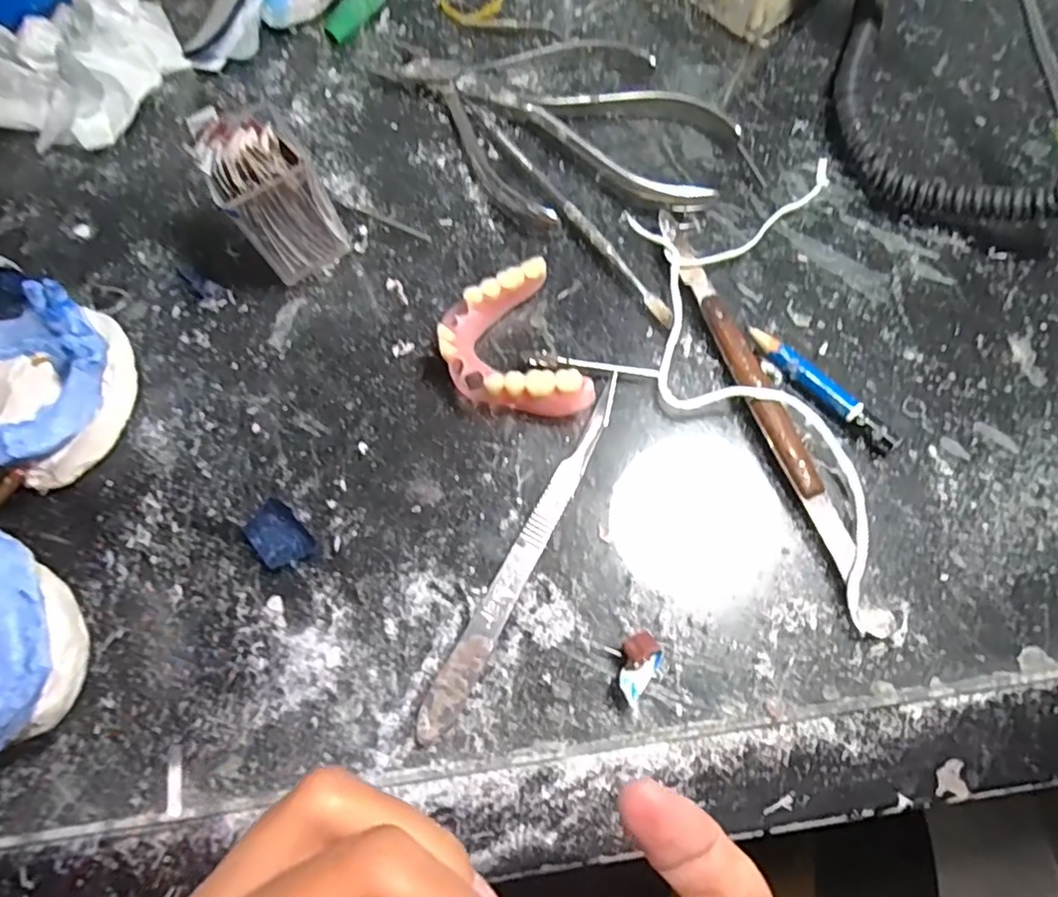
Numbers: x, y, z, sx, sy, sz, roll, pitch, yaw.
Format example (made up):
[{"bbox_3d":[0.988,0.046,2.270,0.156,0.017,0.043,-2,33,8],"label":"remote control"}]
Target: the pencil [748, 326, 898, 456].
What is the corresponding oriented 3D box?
[{"bbox_3d":[0.108,-0.022,0.232,0.008,0.008,0.064,-42,77,-11],"label":"pencil"}]

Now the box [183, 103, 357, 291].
[{"bbox_3d":[-0.095,-0.094,0.233,0.033,0.058,0.032,-33,75,-9],"label":"box"}]

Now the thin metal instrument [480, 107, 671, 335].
[{"bbox_3d":[0.019,-0.096,0.259,0.007,0.006,0.123,-36,76,-9],"label":"thin metal instrument"}]

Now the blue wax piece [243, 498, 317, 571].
[{"bbox_3d":[-0.089,0.031,0.221,0.017,0.004,0.025,-42,77,-11],"label":"blue wax piece"}]

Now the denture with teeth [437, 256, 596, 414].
[{"bbox_3d":[-0.007,-0.037,0.235,0.047,0.019,0.060,-19,74,-5],"label":"denture with teeth"}]

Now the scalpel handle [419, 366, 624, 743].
[{"bbox_3d":[0.000,0.034,0.217,0.011,0.006,0.138,27,75,9],"label":"scalpel handle"}]

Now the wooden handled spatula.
[{"bbox_3d":[0.087,-0.018,0.231,0.014,0.008,0.174,-19,74,-5],"label":"wooden handled spatula"}]

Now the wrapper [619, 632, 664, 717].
[{"bbox_3d":[0.034,0.071,0.200,0.015,0.014,0.022,31,76,10],"label":"wrapper"}]

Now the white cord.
[{"bbox_3d":[0.081,-0.030,0.233,0.080,0.011,0.182,2,73,1],"label":"white cord"}]

